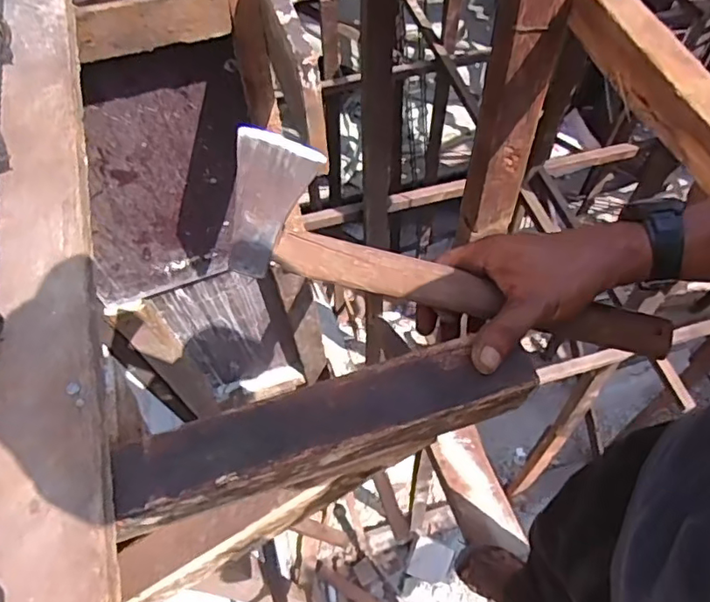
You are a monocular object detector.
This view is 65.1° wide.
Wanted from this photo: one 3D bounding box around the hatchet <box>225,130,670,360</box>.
[{"bbox_3d":[0.075,-0.033,0.413,0.340,0.030,0.096,14,97,-3],"label":"hatchet"}]

